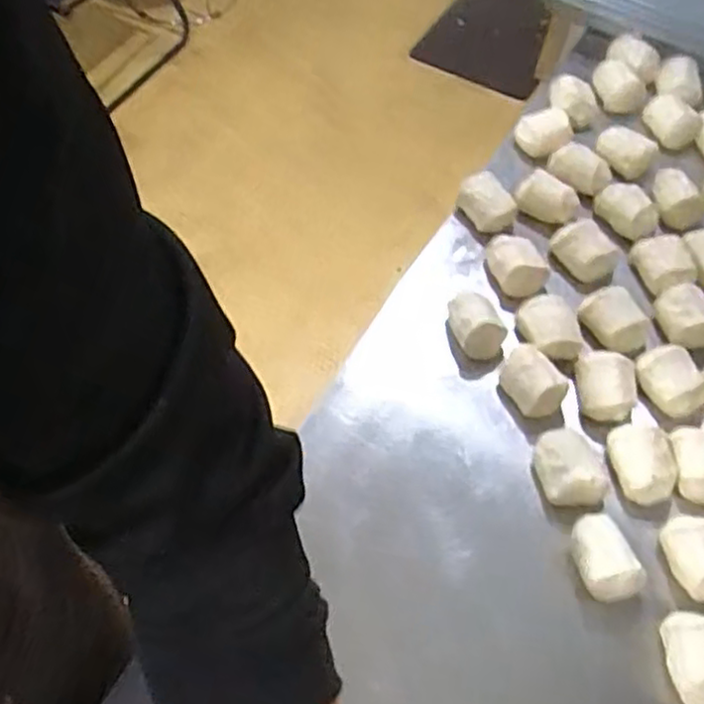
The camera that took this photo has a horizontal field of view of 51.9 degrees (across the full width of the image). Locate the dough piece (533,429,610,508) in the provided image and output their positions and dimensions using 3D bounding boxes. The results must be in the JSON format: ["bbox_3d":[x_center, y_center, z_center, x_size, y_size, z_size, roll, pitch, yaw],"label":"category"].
[{"bbox_3d":[0.205,0.113,0.686,0.059,0.038,0.073,-23,63,-16],"label":"dough piece"}]

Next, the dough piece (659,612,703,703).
[{"bbox_3d":[0.287,0.255,0.601,0.043,0.047,0.072,6,59,1],"label":"dough piece"}]

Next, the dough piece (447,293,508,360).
[{"bbox_3d":[0.131,-0.030,0.753,0.052,0.042,0.064,-22,62,-15],"label":"dough piece"}]

